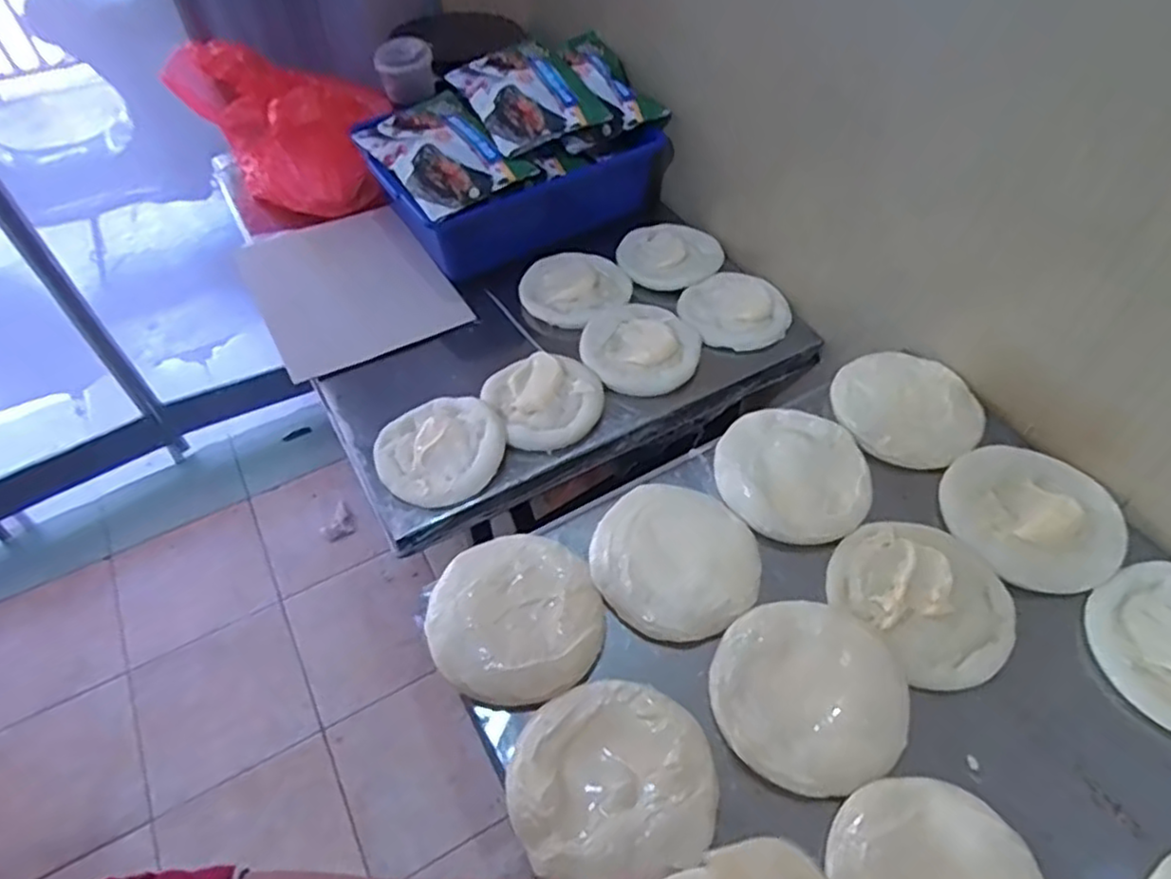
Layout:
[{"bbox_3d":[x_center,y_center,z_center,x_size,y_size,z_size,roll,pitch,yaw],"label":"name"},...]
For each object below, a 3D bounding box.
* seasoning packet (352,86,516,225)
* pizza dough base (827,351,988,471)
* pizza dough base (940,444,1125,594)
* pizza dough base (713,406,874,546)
[{"bbox_3d":[-0.204,-0.407,0.974,0.155,0.030,0.245,-36,62,-13],"label":"seasoning packet"},{"bbox_3d":[0.337,-0.038,0.726,0.142,0.028,0.134,-1,52,1],"label":"pizza dough base"},{"bbox_3d":[0.416,0.069,0.659,0.143,0.017,0.151,7,52,7],"label":"pizza dough base"},{"bbox_3d":[0.202,0.028,0.679,0.142,0.011,0.146,-8,52,-5],"label":"pizza dough base"}]

